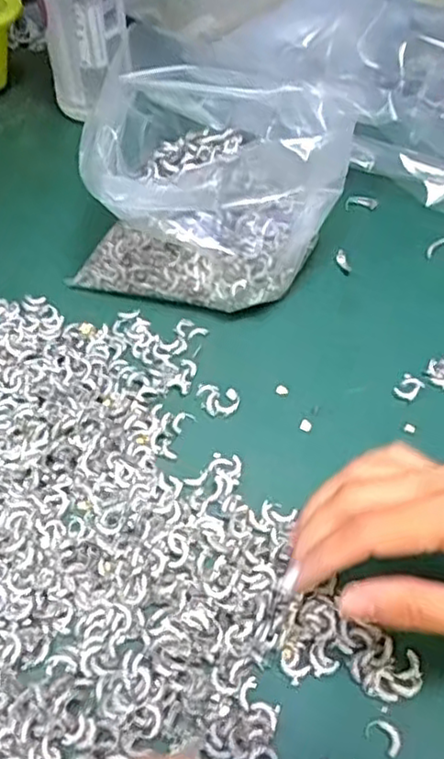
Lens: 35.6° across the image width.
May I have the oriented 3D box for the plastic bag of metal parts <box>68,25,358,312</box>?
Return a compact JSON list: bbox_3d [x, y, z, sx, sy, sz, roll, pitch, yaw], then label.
[{"bbox_3d":[-0.005,-0.116,0.438,0.151,0.099,0.108,8,52,7],"label":"plastic bag of metal parts"}]

